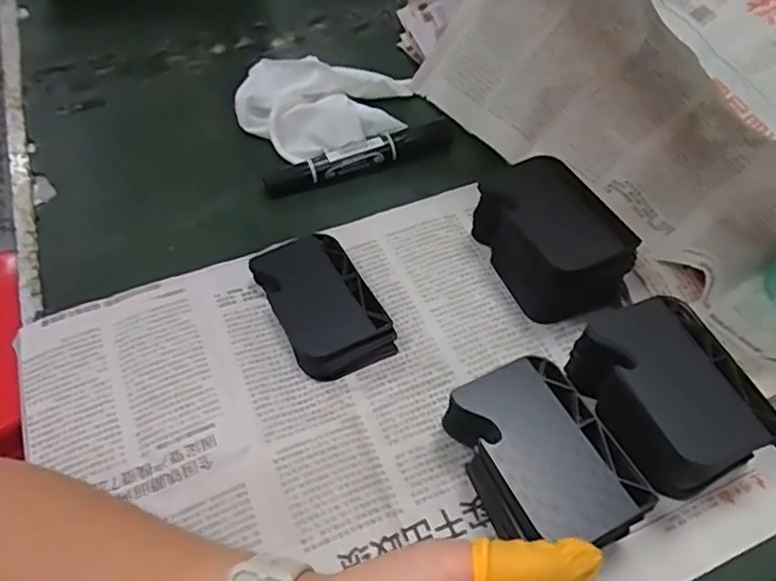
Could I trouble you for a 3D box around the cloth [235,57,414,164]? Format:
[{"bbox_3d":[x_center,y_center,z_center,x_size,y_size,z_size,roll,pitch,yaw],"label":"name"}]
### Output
[{"bbox_3d":[-0.051,-0.142,0.476,0.131,0.034,0.086,-1,54,-1],"label":"cloth"}]

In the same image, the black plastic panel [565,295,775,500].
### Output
[{"bbox_3d":[0.134,0.052,0.306,0.071,0.044,0.088,-17,56,-12],"label":"black plastic panel"}]

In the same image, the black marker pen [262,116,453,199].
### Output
[{"bbox_3d":[-0.020,-0.096,0.443,0.140,0.018,0.019,-18,56,-12],"label":"black marker pen"}]

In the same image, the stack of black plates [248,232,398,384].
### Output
[{"bbox_3d":[-0.039,0.006,0.364,0.055,0.016,0.092,-23,58,-16],"label":"stack of black plates"}]

